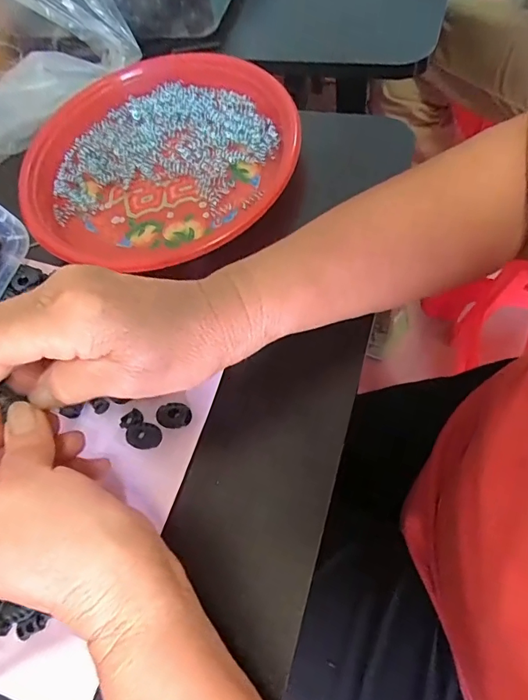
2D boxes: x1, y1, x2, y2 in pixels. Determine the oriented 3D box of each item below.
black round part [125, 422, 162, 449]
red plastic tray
[{"bbox_3d":[-0.078,0.057,0.291,0.023,0.006,0.016,-7,65,8],"label":"black round part"},{"bbox_3d":[-0.099,-0.173,0.387,0.232,0.038,0.235,-36,65,-7],"label":"red plastic tray"}]

